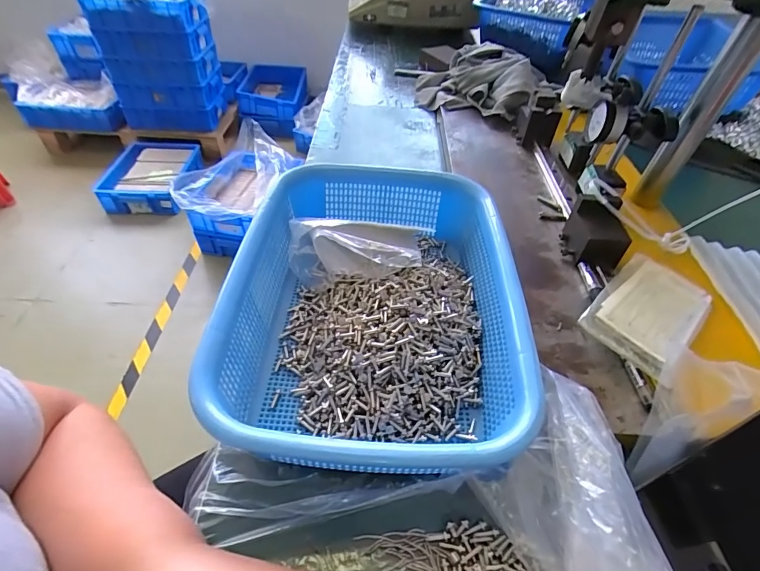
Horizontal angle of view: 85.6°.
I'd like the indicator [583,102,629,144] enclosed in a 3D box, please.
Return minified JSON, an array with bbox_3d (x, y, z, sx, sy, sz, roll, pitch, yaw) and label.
[{"bbox_3d":[0.214,-0.155,0.387,0.022,0.038,0.035,4,45,1],"label":"indicator"}]

